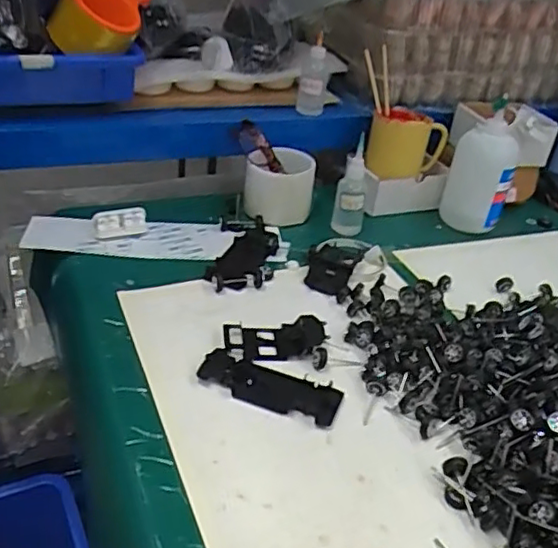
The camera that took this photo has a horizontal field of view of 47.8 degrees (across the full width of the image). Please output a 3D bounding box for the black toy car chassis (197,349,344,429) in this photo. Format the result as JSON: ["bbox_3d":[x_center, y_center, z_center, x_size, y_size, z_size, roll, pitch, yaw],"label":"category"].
[{"bbox_3d":[-0.007,0.096,0.549,0.124,0.011,0.046,15,36,15],"label":"black toy car chassis"}]

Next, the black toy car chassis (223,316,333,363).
[{"bbox_3d":[-0.004,0.061,0.599,0.095,0.013,0.050,-3,35,-12],"label":"black toy car chassis"}]

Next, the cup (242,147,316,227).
[{"bbox_3d":[0.001,-0.112,0.798,0.086,0.075,0.071,5,34,1],"label":"cup"}]

